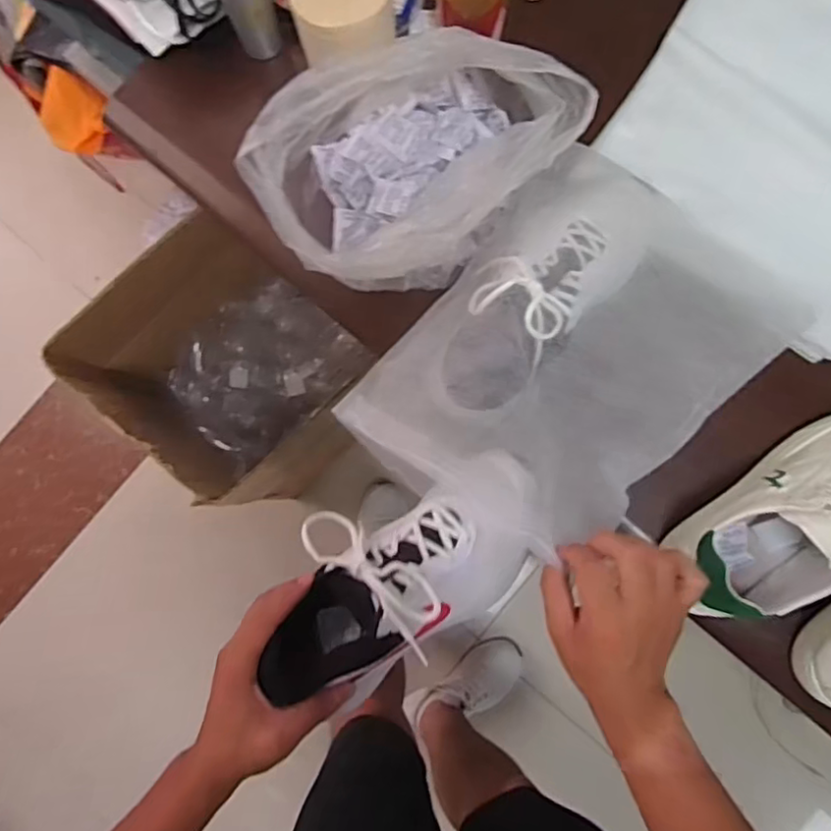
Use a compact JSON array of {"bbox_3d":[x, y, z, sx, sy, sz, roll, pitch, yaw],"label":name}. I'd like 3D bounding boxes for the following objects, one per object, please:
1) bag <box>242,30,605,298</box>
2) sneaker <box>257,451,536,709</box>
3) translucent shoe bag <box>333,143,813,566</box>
[{"bbox_3d":[-0.006,-0.229,0.565,0.263,0.145,0.185,-35,85,-2],"label":"bag"},{"bbox_3d":[-0.007,0.126,0.495,0.248,0.103,0.115,-36,85,-5],"label":"sneaker"},{"bbox_3d":[0.145,-0.059,0.557,0.255,0.117,0.351,39,87,4],"label":"translucent shoe bag"}]

